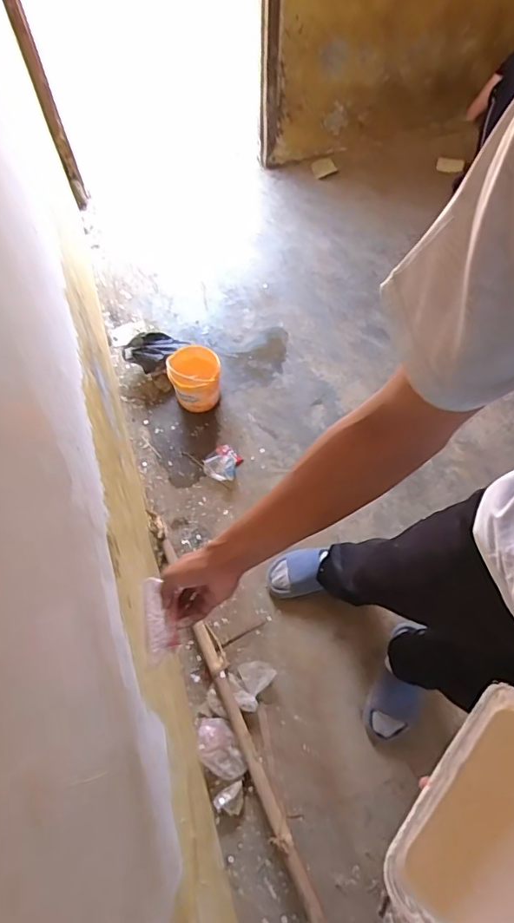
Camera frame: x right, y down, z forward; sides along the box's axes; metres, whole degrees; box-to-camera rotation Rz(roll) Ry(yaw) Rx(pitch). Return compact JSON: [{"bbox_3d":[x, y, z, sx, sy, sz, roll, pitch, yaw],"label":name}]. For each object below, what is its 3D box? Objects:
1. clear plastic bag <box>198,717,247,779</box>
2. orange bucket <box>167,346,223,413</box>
[{"bbox_3d":[-0.090,0.690,1.184,0.086,0.040,0.144,-26,67,-11],"label":"clear plastic bag"},{"bbox_3d":[-0.196,-0.262,1.572,0.156,0.181,0.142,0,65,0],"label":"orange bucket"}]

